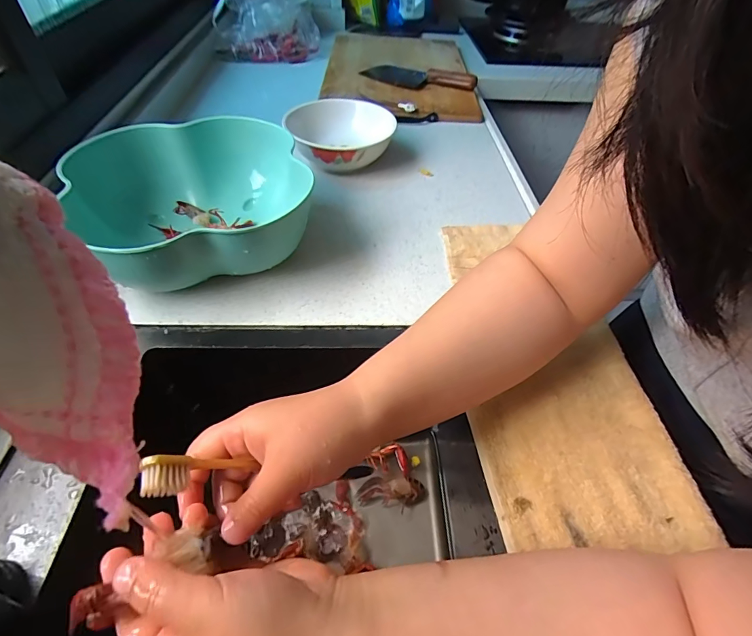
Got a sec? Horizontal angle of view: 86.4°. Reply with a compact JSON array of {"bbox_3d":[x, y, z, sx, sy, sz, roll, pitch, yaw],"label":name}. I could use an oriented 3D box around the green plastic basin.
[{"bbox_3d":[-0.194,-0.118,0.443,0.225,0.102,0.229,0,49,0],"label":"green plastic basin"}]

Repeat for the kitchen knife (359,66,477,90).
[{"bbox_3d":[0.081,-0.487,0.814,0.226,0.028,0.097,23,52,18],"label":"kitchen knife"}]

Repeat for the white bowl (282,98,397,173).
[{"bbox_3d":[-0.052,-0.269,0.608,0.158,0.060,0.155,0,49,0],"label":"white bowl"}]

